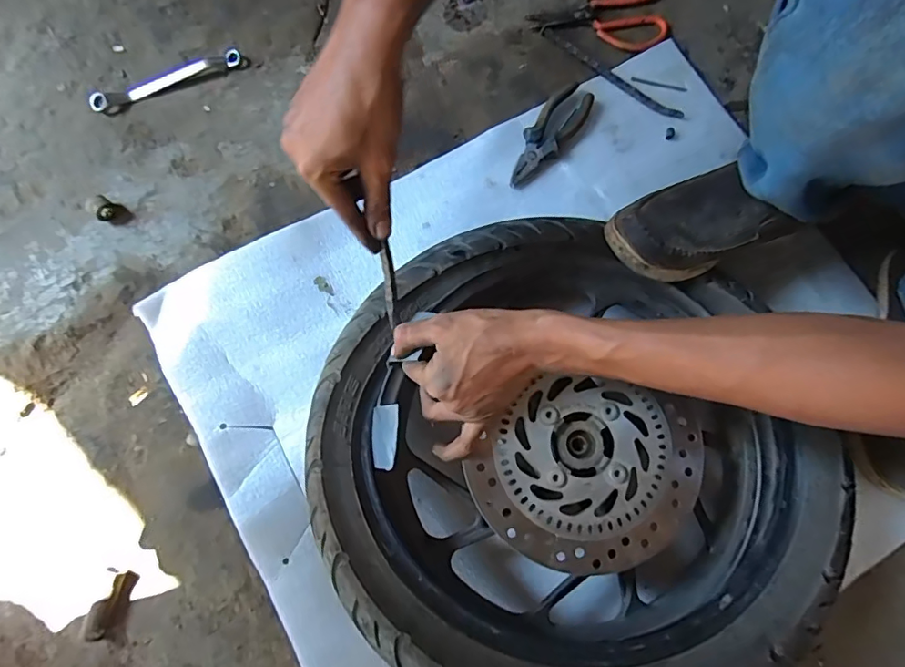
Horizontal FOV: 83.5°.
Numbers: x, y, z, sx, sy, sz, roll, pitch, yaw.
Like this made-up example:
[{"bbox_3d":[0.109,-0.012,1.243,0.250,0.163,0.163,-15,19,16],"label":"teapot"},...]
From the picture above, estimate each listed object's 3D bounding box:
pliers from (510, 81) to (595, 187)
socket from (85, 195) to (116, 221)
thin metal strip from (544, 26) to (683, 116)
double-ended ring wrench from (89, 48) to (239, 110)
[{"bbox_3d":[0.121,-0.249,0.634,0.051,0.018,0.157,35,78,7],"label":"pliers"},{"bbox_3d":[-0.419,-0.149,0.606,0.026,0.022,0.024,36,79,7],"label":"socket"},{"bbox_3d":[0.204,-0.338,0.660,0.211,0.007,0.017,37,79,8],"label":"thin metal strip"},{"bbox_3d":[-0.365,-0.324,0.646,0.190,0.015,0.026,-23,78,-6],"label":"double-ended ring wrench"}]

